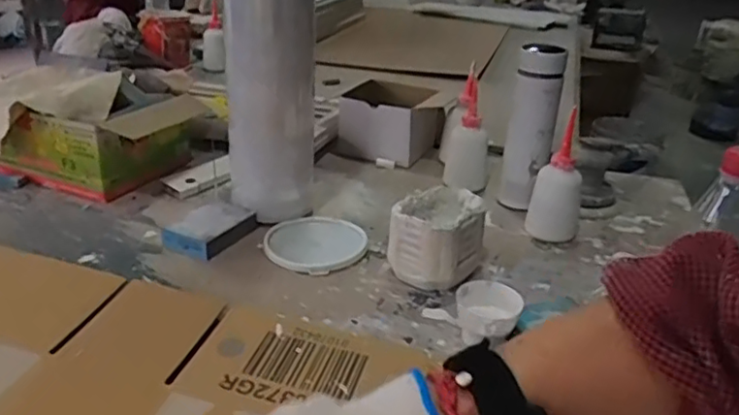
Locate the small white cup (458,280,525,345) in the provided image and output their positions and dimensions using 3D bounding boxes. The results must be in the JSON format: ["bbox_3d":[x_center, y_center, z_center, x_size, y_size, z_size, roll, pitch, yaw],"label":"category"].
[{"bbox_3d":[0.115,0.110,0.625,0.062,0.048,0.066,3,26,-2],"label":"small white cup"}]

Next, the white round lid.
[{"bbox_3d":[-0.066,0.042,0.777,0.112,0.015,0.117,3,26,-2],"label":"white round lid"}]

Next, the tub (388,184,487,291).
[{"bbox_3d":[0.082,0.036,0.729,0.086,0.088,0.113,21,31,30],"label":"tub"}]

